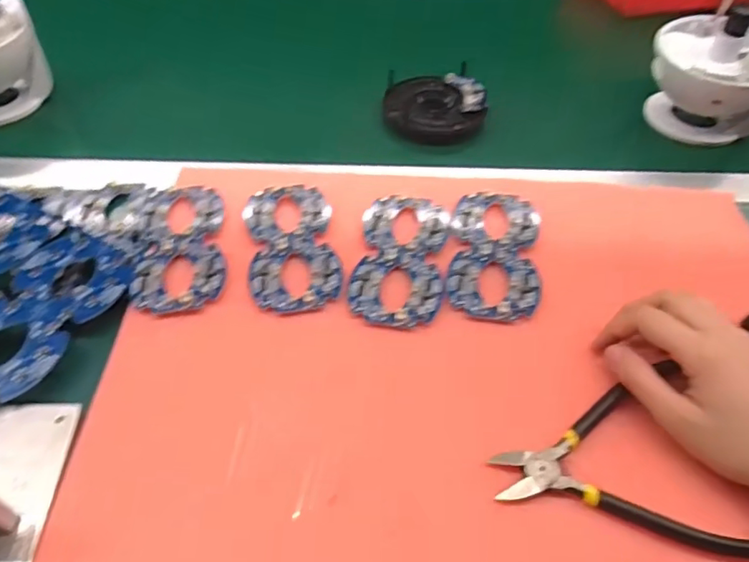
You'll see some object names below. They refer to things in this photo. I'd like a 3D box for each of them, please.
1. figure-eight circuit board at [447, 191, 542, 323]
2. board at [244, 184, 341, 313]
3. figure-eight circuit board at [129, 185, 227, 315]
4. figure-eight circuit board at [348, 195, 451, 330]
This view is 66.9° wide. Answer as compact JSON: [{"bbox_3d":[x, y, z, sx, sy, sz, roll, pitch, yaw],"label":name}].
[{"bbox_3d":[0.092,-0.024,0.429,0.065,0.005,0.125,8,50,5],"label":"figure-eight circuit board"},{"bbox_3d":[-0.063,-0.030,0.429,0.065,0.005,0.126,-7,50,-8],"label":"board"},{"bbox_3d":[-0.147,-0.029,0.429,0.064,0.006,0.129,-7,50,-6],"label":"figure-eight circuit board"},{"bbox_3d":[0.020,-0.020,0.425,0.065,0.008,0.125,8,50,4],"label":"figure-eight circuit board"}]

